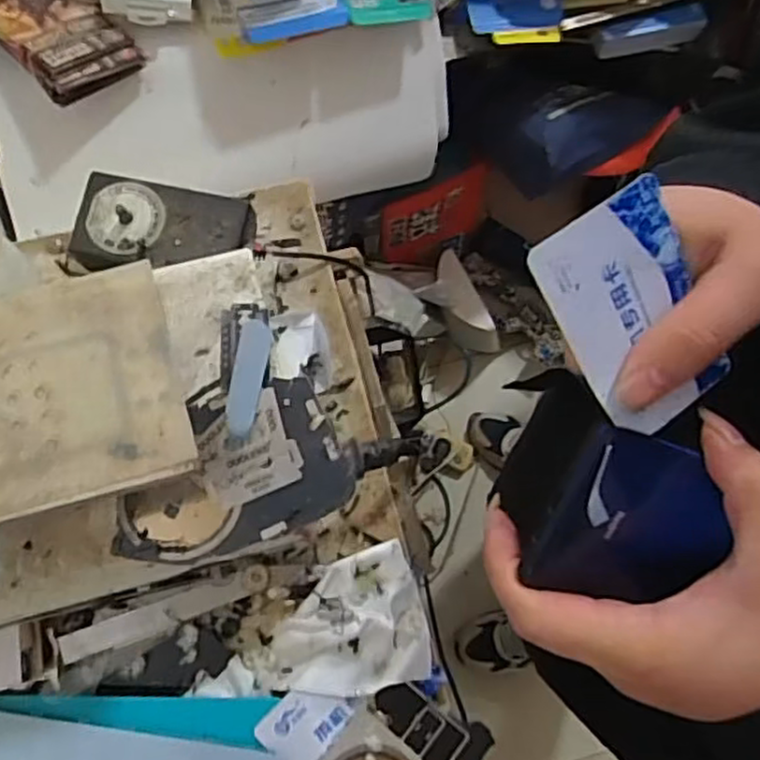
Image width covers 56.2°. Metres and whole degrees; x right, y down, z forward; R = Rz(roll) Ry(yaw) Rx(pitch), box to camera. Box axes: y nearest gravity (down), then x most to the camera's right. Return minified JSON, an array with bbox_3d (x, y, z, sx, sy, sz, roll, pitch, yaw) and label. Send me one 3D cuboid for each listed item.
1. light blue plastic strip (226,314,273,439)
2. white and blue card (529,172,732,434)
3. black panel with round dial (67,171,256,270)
[{"bbox_3d":[-0.058,-0.002,0.318,0.015,0.008,0.054,6,82,0],"label":"light blue plastic strip"},{"bbox_3d":[0.091,-0.024,0.256,0.052,0.005,0.085,-34,110,-4],"label":"white and blue card"},{"bbox_3d":[-0.119,-0.082,0.387,0.093,0.014,0.050,10,75,1],"label":"black panel with round dial"}]

